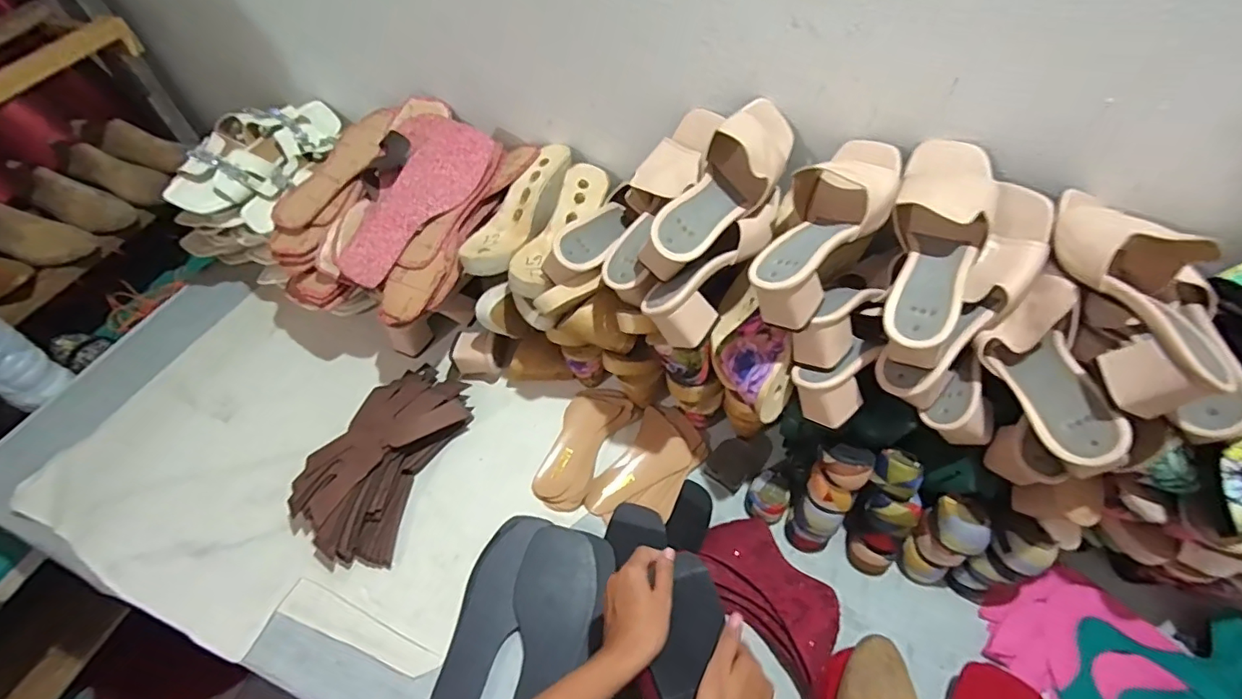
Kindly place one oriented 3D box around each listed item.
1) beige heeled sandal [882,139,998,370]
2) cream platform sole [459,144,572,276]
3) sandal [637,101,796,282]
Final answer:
[{"bbox_3d":[0.307,-0.105,0.535,0.082,0.089,0.236,16,74,12],"label":"beige heeled sandal"},{"bbox_3d":[-0.142,-0.187,0.734,0.092,0.057,0.227,19,57,15],"label":"cream platform sole"},{"bbox_3d":[0.109,-0.172,0.567,0.073,0.078,0.222,33,75,22],"label":"sandal"}]

